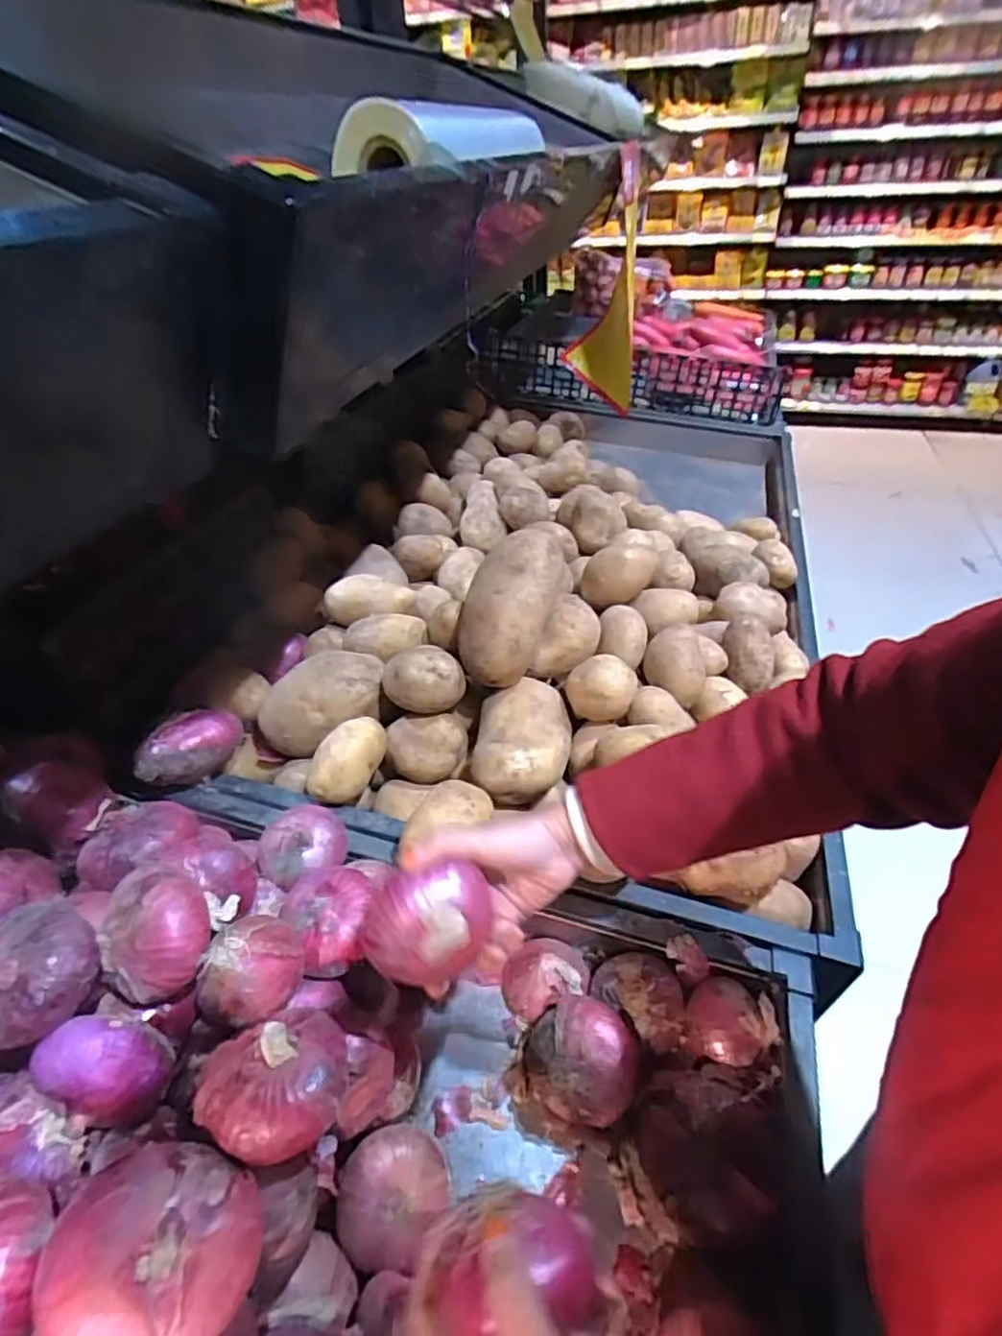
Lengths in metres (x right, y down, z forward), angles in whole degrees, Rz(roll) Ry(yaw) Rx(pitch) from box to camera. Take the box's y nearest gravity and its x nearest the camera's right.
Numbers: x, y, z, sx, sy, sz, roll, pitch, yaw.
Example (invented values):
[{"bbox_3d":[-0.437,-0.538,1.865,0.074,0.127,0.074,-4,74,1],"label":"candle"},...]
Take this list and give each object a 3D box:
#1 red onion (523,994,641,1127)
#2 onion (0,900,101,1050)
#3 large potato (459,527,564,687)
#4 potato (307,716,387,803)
[{"bbox_3d":[0.063,0.284,0.471,0.079,0.062,0.071,20,45,26],"label":"red onion"},{"bbox_3d":[-0.272,0.183,0.379,0.068,0.053,0.071,-2,39,2],"label":"onion"},{"bbox_3d":[0.009,-0.066,0.632,0.079,0.057,0.161,16,78,23],"label":"large potato"},{"bbox_3d":[-0.144,0.083,0.615,0.050,0.046,0.089,14,42,21],"label":"potato"}]

